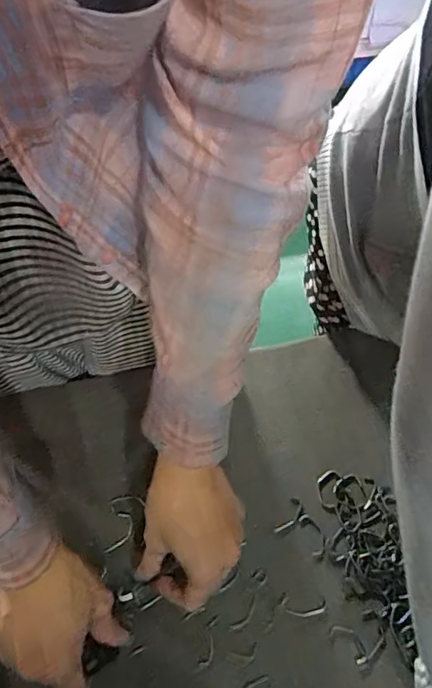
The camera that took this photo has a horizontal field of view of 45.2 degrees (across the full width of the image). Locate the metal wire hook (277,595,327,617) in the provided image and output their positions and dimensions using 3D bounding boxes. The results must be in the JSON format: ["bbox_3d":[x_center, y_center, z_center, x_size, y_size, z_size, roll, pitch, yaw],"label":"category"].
[{"bbox_3d":[0.070,0.214,0.422,0.039,0.004,0.014,7,54,6],"label":"metal wire hook"}]

